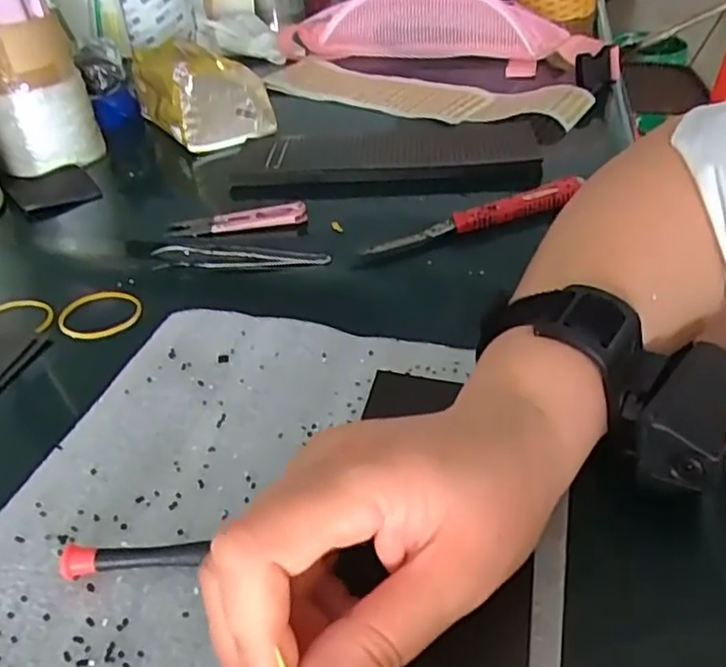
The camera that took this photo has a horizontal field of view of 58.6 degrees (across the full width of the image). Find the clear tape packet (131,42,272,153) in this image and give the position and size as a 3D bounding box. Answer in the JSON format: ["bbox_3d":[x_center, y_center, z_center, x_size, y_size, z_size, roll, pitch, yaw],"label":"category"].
[{"bbox_3d":[-0.160,-0.241,0.638,0.094,0.079,0.149,-24,41,-20],"label":"clear tape packet"}]

